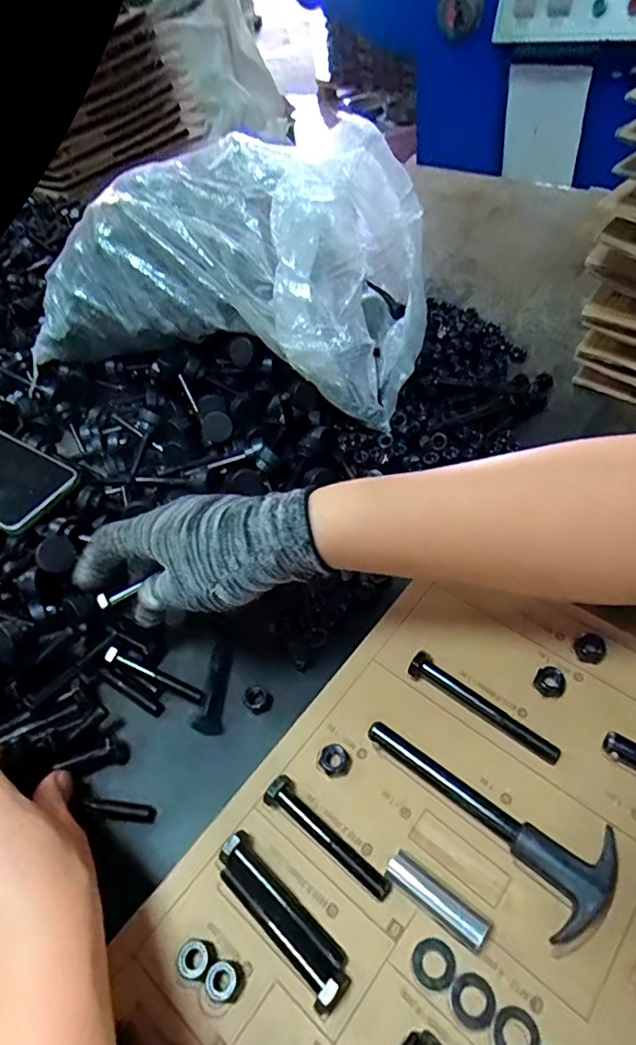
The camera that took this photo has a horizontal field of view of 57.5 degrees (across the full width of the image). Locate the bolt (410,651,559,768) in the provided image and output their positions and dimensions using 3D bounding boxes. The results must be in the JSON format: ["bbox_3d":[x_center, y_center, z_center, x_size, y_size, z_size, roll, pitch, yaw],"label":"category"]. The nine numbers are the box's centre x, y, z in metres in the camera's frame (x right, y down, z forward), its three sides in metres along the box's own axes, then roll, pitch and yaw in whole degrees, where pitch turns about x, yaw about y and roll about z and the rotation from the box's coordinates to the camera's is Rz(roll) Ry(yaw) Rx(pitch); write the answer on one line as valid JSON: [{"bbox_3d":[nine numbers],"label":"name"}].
[{"bbox_3d":[0.093,0.103,0.329,0.090,0.015,0.016,30,59,30],"label":"bolt"}]

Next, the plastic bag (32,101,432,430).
[{"bbox_3d":[-0.077,-0.244,0.563,0.362,0.177,0.204,12,52,18],"label":"plastic bag"}]

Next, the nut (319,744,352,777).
[{"bbox_3d":[0.010,0.134,0.324,0.017,0.007,0.016,-4,48,5],"label":"nut"}]

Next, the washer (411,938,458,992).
[{"bbox_3d":[0.053,0.202,0.266,0.019,0.004,0.019,-4,48,5],"label":"washer"}]

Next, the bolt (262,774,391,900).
[{"bbox_3d":[0.003,0.162,0.297,0.076,0.015,0.017,34,61,31],"label":"bolt"}]

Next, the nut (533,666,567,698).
[{"bbox_3d":[0.135,0.092,0.336,0.016,0.008,0.015,-2,49,2],"label":"nut"}]

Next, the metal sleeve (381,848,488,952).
[{"bbox_3d":[0.057,0.180,0.278,0.050,0.011,0.017,28,58,28],"label":"metal sleeve"}]

